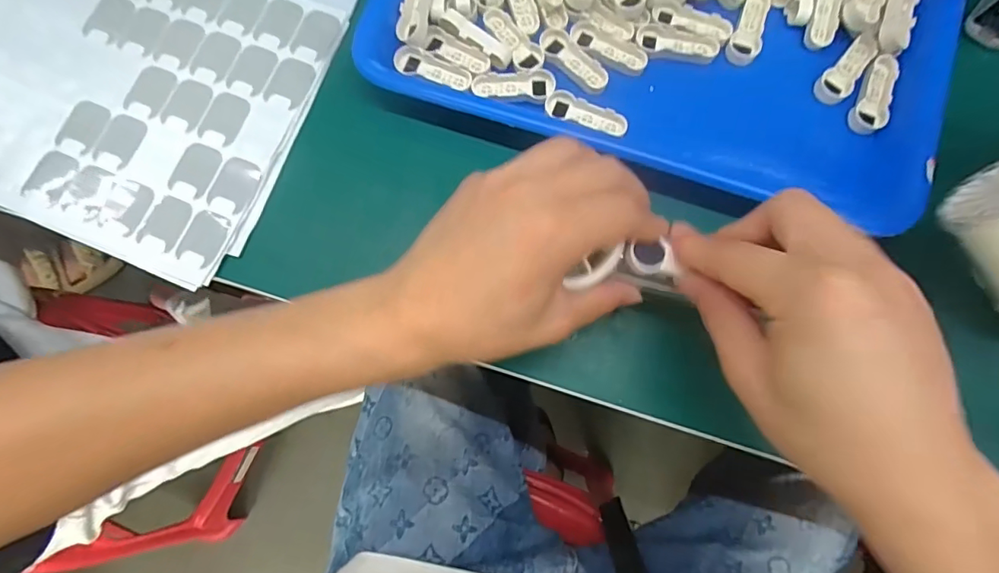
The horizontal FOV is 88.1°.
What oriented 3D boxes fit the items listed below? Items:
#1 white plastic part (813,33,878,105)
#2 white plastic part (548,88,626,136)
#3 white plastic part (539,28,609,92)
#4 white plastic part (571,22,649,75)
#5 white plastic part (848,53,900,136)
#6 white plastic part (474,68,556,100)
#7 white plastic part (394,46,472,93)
[{"bbox_3d":[0.214,-0.132,0.318,0.049,0.012,0.020,-43,81,-8],"label":"white plastic part"},{"bbox_3d":[0.052,-0.104,0.310,0.050,0.005,0.016,22,79,5],"label":"white plastic part"},{"bbox_3d":[0.046,-0.140,0.319,0.050,0.005,0.018,40,81,8],"label":"white plastic part"},{"bbox_3d":[0.068,-0.148,0.320,0.050,0.006,0.019,30,79,7],"label":"white plastic part"},{"bbox_3d":[0.230,-0.117,0.315,0.020,0.010,0.051,27,79,6],"label":"white plastic part"},{"bbox_3d":[0.009,-0.123,0.316,0.049,0.004,0.017,-6,78,-1],"label":"white plastic part"},{"bbox_3d":[-0.041,-0.135,0.319,0.048,0.005,0.015,23,79,5],"label":"white plastic part"}]

